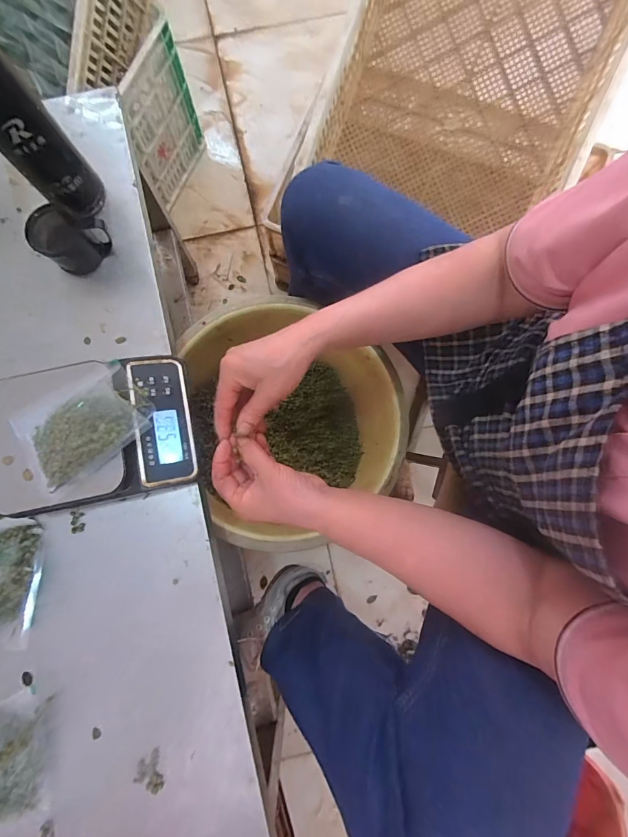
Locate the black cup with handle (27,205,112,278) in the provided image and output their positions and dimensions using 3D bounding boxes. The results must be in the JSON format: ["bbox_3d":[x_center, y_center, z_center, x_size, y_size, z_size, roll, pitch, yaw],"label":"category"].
[{"bbox_3d":[-0.297,-0.218,0.471,0.068,0.052,0.071,0,80,0],"label":"black cup with handle"}]

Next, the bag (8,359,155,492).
[{"bbox_3d":[-0.239,0.007,0.396,0.130,0.031,0.095,-33,81,-5],"label":"bag"}]

